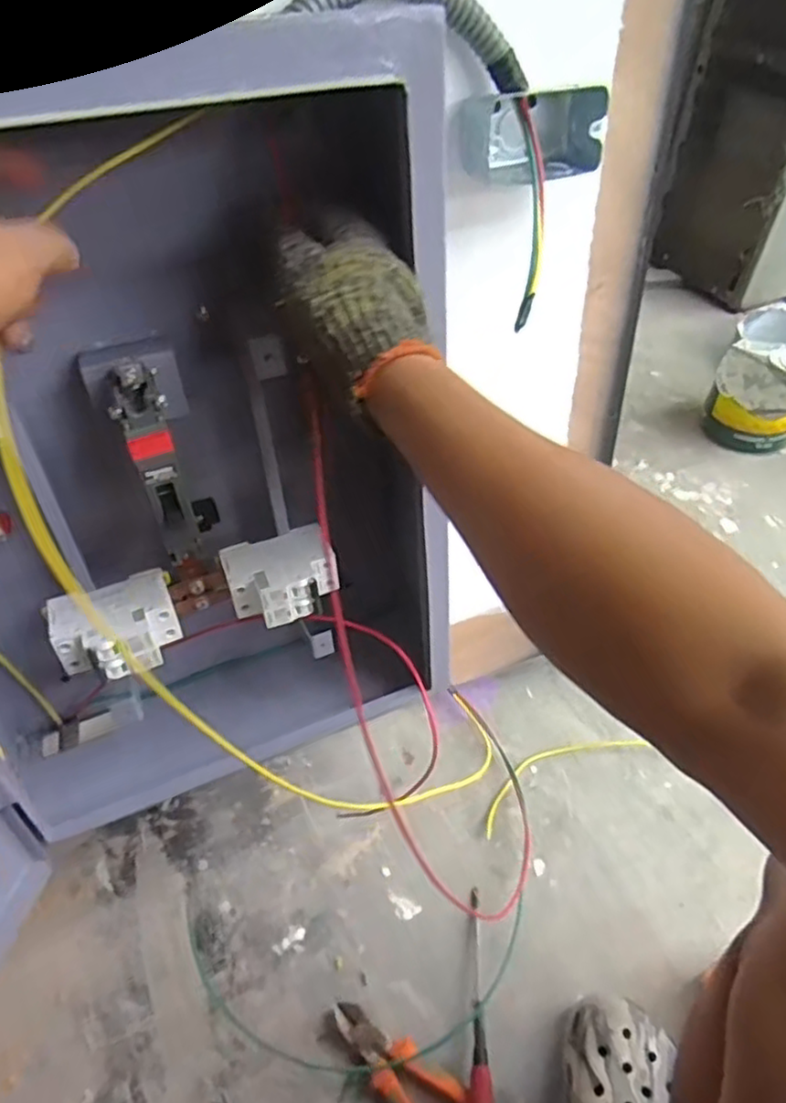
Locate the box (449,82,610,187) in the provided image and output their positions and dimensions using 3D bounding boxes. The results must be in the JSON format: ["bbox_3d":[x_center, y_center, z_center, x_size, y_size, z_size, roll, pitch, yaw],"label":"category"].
[{"bbox_3d":[0.097,-0.296,0.479,0.097,0.053,0.055,-17,49,-17],"label":"box"}]

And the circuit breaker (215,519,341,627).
[{"bbox_3d":[-0.088,0.019,0.540,0.086,0.032,0.070,-16,49,-16],"label":"circuit breaker"}]

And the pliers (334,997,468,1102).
[{"bbox_3d":[0.011,0.447,0.580,0.050,0.018,0.152,-34,55,-29],"label":"pliers"}]

